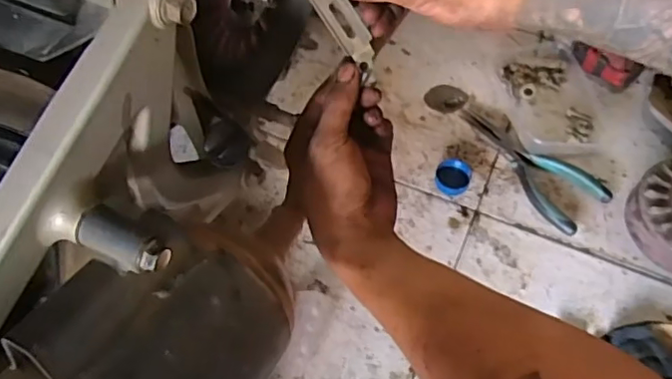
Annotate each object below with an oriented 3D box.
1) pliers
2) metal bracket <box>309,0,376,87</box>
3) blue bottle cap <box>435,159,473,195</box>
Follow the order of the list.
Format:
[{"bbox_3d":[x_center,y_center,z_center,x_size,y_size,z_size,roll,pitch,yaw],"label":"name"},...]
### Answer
[{"bbox_3d":[0.224,-0.036,0.678,0.077,0.020,0.188,-30,63,-16],"label":"pliers"},{"bbox_3d":[-0.001,-0.123,0.405,0.020,0.013,0.108,-42,109,-22],"label":"metal bracket"},{"bbox_3d":[0.133,-0.014,0.670,0.038,0.013,0.044,18,61,11],"label":"blue bottle cap"}]

